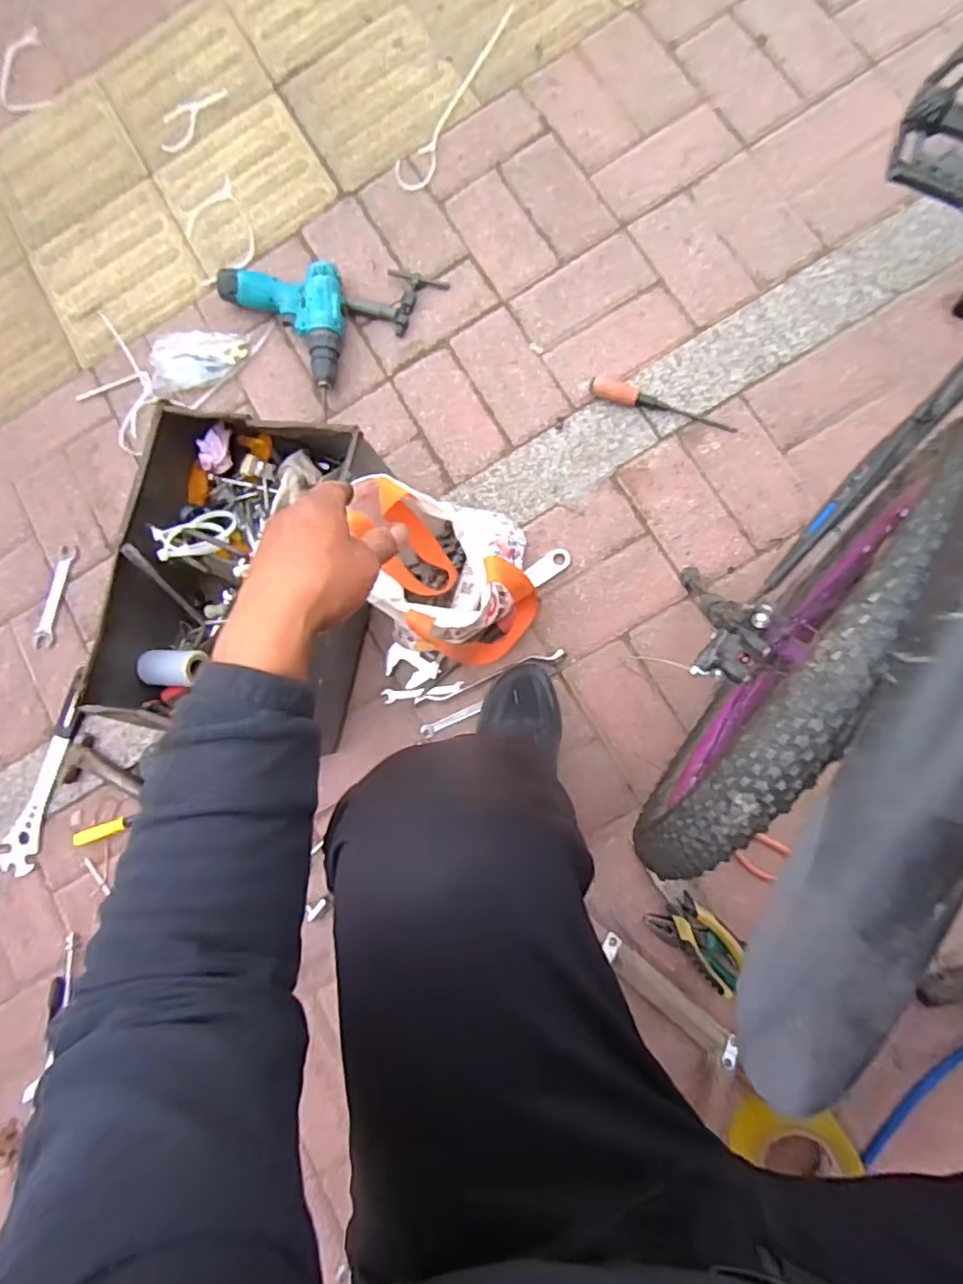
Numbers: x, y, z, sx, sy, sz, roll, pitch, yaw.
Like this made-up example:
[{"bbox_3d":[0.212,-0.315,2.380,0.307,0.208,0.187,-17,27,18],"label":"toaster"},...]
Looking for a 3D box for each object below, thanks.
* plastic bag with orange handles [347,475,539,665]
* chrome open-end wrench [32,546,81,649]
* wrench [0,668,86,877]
[{"bbox_3d":[-0.036,-0.089,0.745,0.187,0.194,0.222,-12,83,7],"label":"plastic bag with orange handles"},{"bbox_3d":[-0.658,-0.071,0.931,0.037,0.013,0.158,11,87,9],"label":"chrome open-end wrench"},{"bbox_3d":[-0.655,0.197,0.910,0.049,0.012,0.310,16,87,9],"label":"wrench"}]

